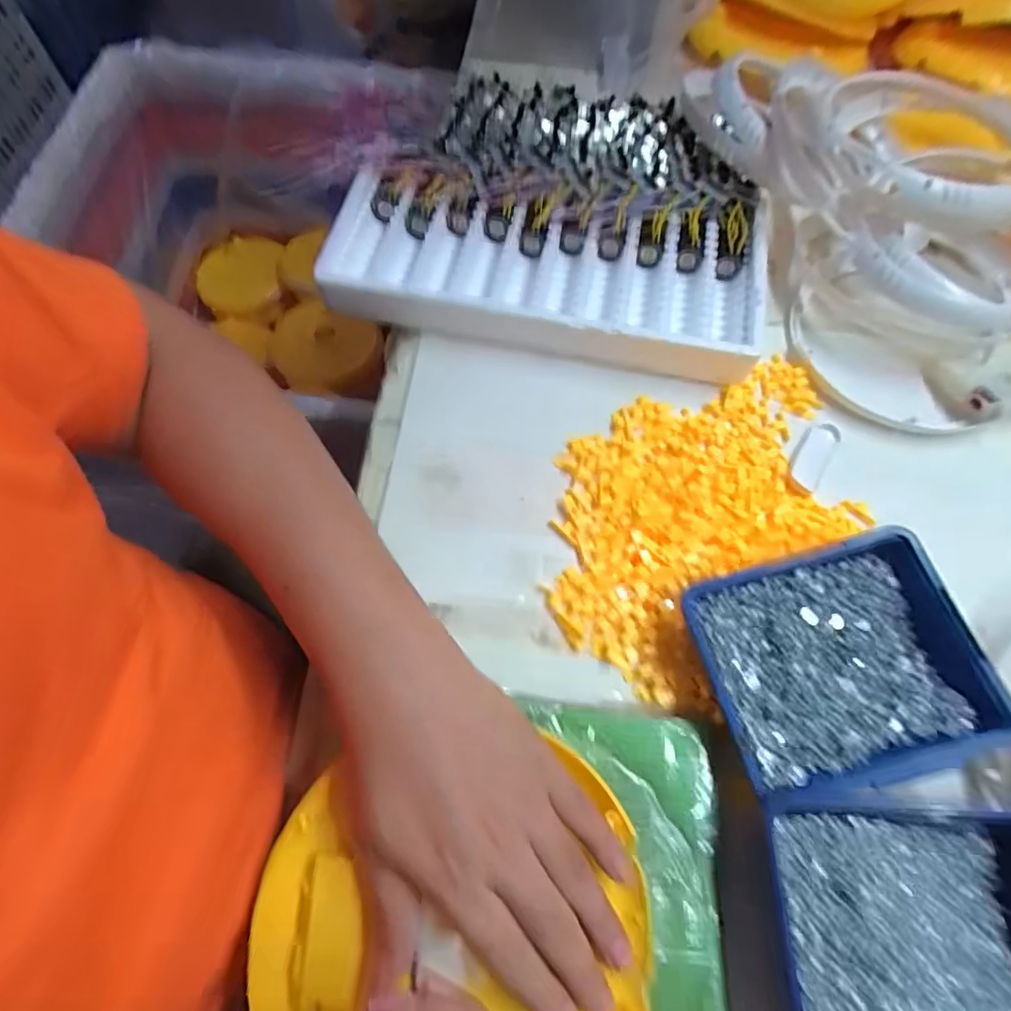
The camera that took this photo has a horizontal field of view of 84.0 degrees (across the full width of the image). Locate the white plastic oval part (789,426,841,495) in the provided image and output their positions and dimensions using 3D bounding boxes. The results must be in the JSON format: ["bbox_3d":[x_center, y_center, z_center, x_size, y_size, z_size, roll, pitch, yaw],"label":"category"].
[{"bbox_3d":[0.224,-0.036,0.405,0.024,0.007,0.061,29,69,14],"label":"white plastic oval part"}]

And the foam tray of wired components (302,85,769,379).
[{"bbox_3d":[0.041,-0.245,0.474,0.341,0.057,0.253,10,66,6],"label":"foam tray of wired components"}]

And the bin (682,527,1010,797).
[{"bbox_3d":[0.185,0.090,0.318,0.137,0.047,0.120,-14,66,-5],"label":"bin"}]

